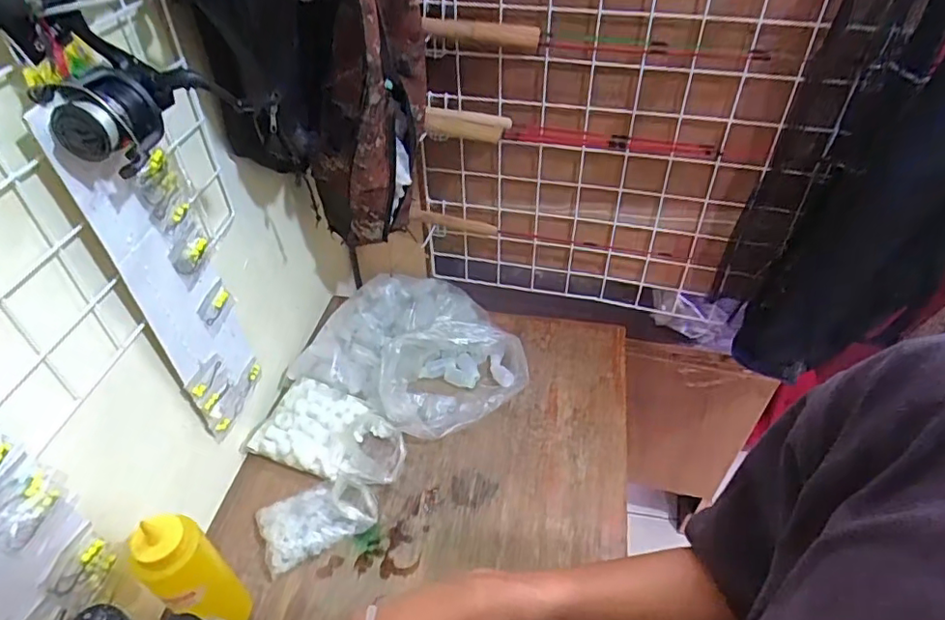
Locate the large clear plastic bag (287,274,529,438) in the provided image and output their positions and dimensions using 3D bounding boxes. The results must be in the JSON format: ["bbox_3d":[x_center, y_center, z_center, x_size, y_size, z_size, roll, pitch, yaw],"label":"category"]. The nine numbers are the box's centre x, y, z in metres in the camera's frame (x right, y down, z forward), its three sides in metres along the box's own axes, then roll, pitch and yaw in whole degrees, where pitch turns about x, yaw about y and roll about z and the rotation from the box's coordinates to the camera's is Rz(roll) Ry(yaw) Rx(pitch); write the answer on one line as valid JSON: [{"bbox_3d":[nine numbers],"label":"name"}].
[{"bbox_3d":[-0.071,0.068,0.856,0.294,0.083,0.251,22,48,23],"label":"large clear plastic bag"}]

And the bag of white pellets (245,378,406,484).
[{"bbox_3d":[-0.186,0.164,0.771,0.201,0.054,0.125,11,45,12],"label":"bag of white pellets"}]

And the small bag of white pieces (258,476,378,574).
[{"bbox_3d":[-0.186,0.250,0.692,0.134,0.034,0.084,-20,47,-19],"label":"small bag of white pieces"}]

